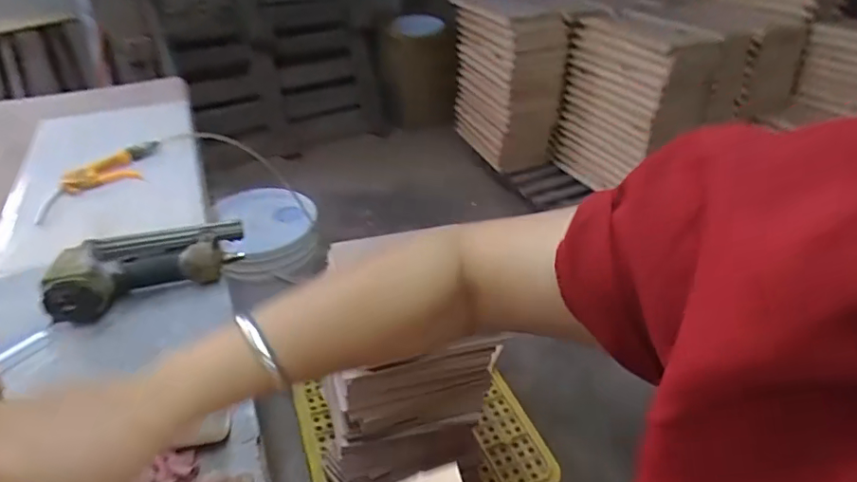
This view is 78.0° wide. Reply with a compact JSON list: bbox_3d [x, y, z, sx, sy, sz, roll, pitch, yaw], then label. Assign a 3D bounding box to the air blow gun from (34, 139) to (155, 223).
[{"bbox_3d":[-0.578,-0.107,0.938,0.076,0.046,0.263,16,38,20],"label":"air blow gun"}]

